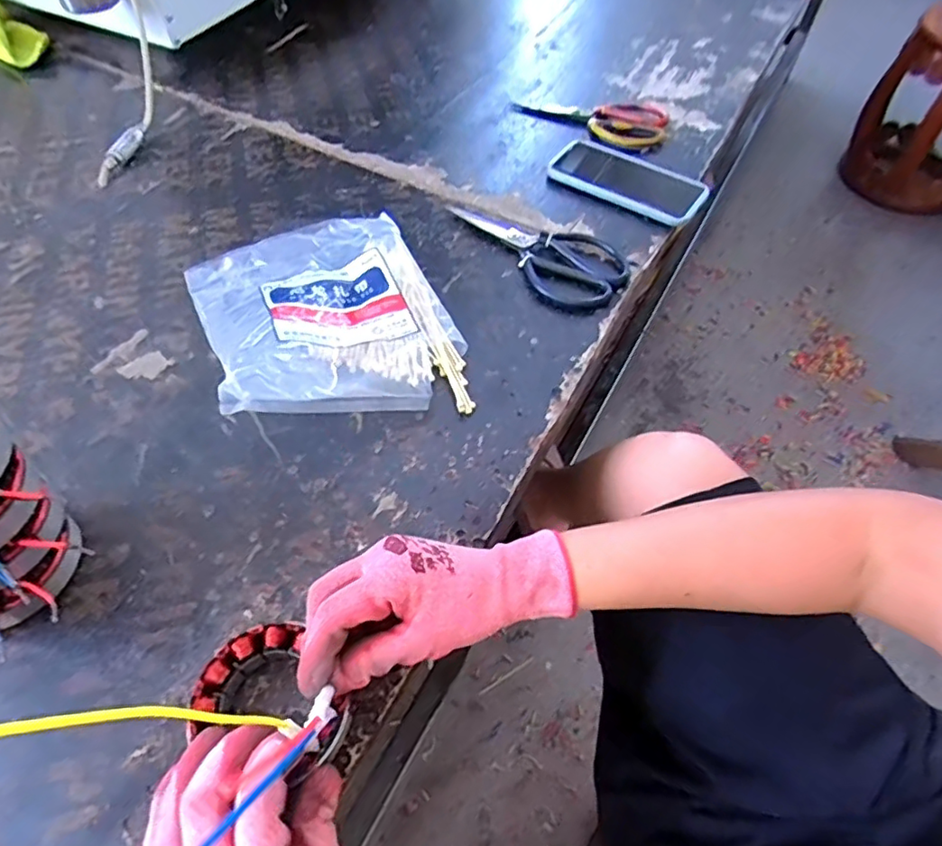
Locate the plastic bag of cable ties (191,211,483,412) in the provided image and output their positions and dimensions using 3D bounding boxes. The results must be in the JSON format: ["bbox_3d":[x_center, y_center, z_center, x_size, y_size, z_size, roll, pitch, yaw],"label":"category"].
[{"bbox_3d":[-0.126,-0.104,0.507,0.203,0.064,0.266,-21,58,-16],"label":"plastic bag of cable ties"}]

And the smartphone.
[{"bbox_3d":[0.175,-0.276,0.662,0.172,0.017,0.092,30,59,18],"label":"smartphone"}]

